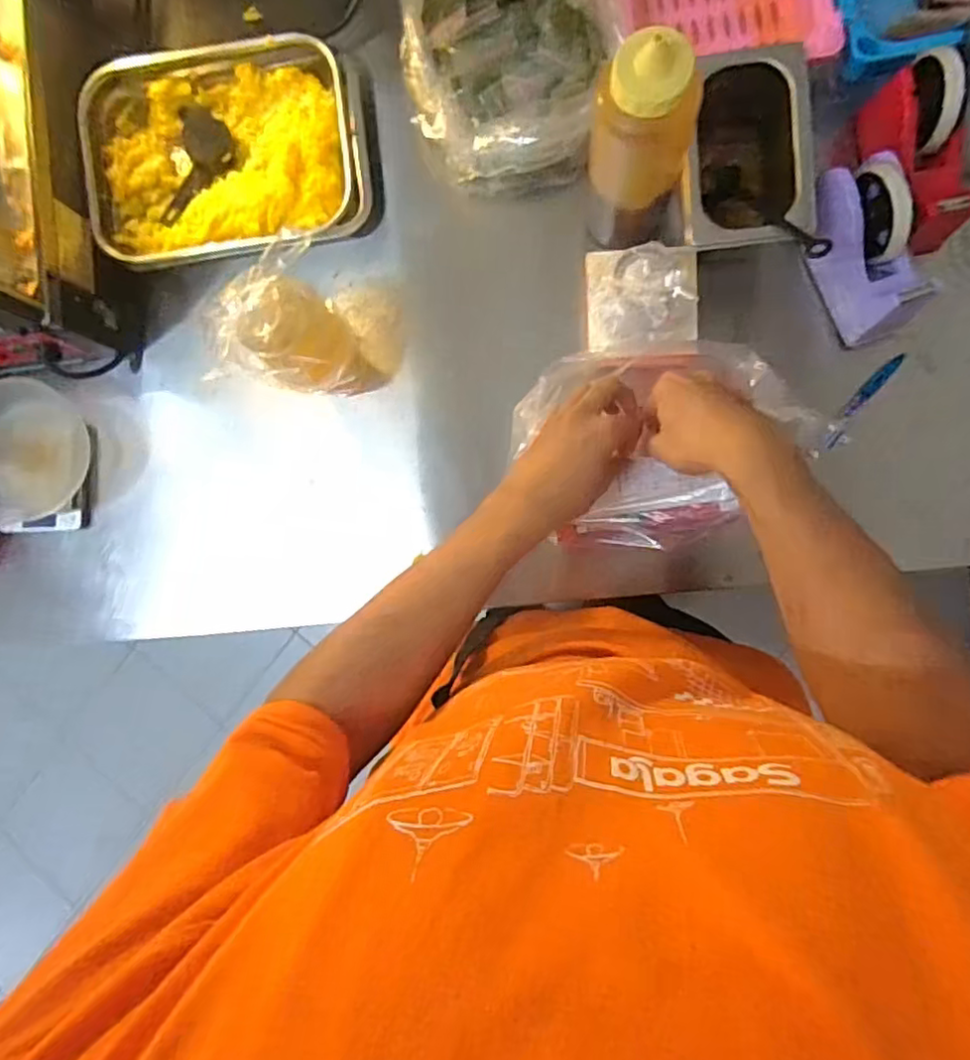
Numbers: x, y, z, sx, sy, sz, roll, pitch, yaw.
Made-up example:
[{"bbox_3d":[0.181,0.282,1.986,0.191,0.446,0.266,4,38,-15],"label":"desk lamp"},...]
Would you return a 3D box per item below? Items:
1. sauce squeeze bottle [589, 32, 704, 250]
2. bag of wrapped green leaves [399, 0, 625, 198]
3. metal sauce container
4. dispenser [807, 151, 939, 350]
[{"bbox_3d":[0.135,-0.337,0.567,0.089,0.228,0.072,10,90,7],"label":"sauce squeeze bottle"},{"bbox_3d":[0.024,-0.509,0.642,0.214,0.101,0.308,0,89,6],"label":"bag of wrapped green leaves"},{"bbox_3d":[0.245,-0.349,0.616,0.116,0.107,0.180,0,89,6],"label":"metal sauce container"},{"bbox_3d":[0.367,-0.266,0.609,0.066,0.110,0.159,-26,99,-24],"label":"dispenser"}]

